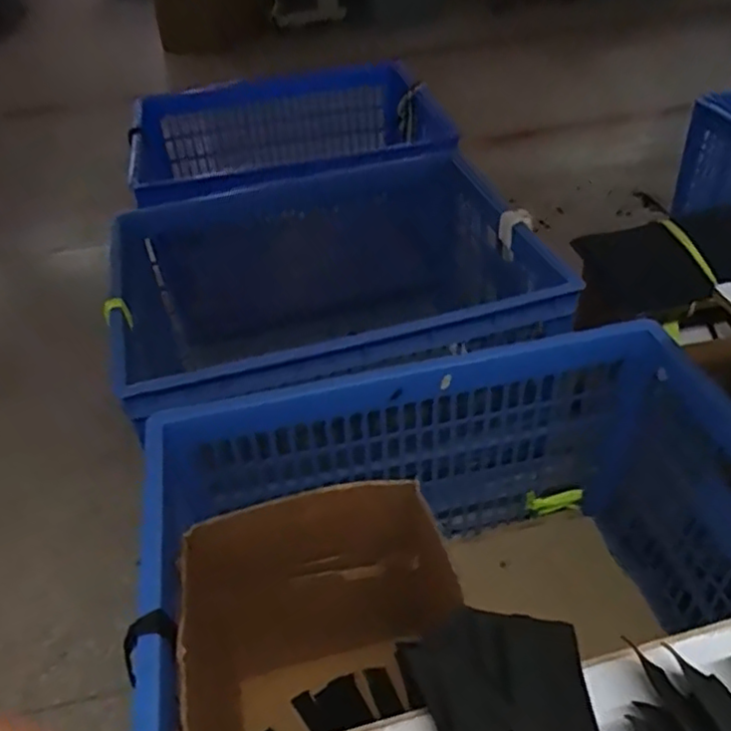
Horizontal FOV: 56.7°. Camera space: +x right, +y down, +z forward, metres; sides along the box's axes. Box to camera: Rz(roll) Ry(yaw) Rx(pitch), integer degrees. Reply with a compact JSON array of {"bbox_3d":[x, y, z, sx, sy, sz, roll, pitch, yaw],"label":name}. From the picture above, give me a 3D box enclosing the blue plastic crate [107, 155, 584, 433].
[{"bbox_3d":[-0.082,-0.098,1.572,0.877,0.526,0.774,-16,42,-13],"label":"blue plastic crate"}]

